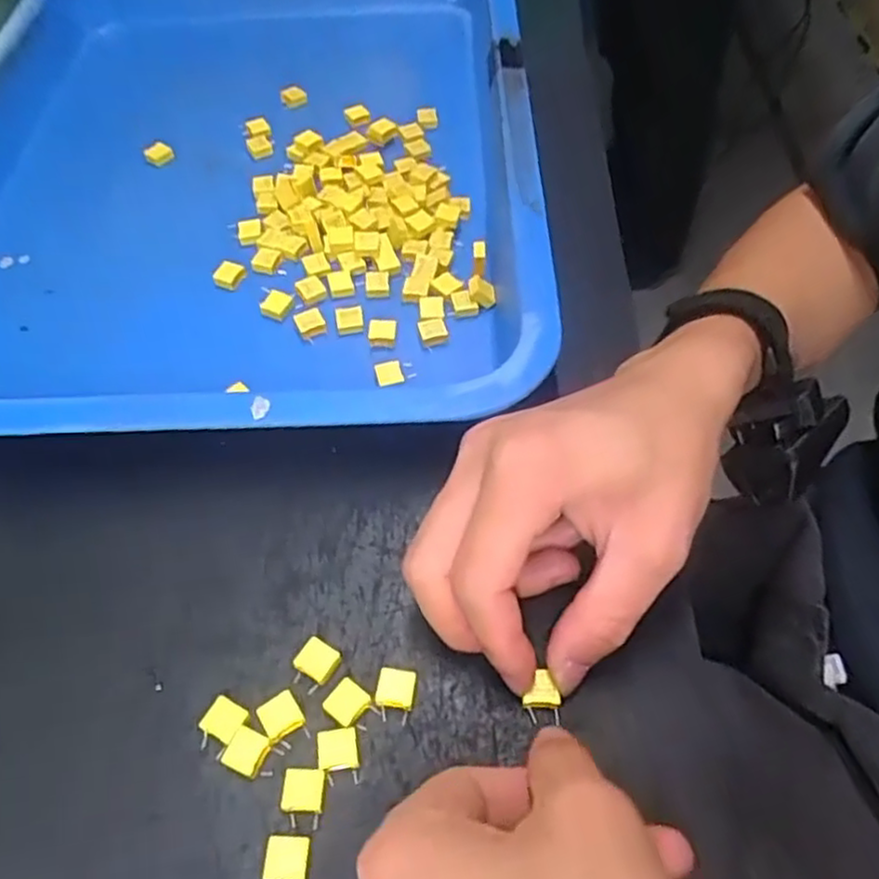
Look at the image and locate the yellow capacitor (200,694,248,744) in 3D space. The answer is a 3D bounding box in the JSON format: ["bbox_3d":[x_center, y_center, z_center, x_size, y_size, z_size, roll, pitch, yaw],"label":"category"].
[{"bbox_3d":[-0.075,0.099,0.252,0.013,0.005,0.013,22,60,18],"label":"yellow capacitor"}]

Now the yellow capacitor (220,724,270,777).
[{"bbox_3d":[-0.066,0.107,0.246,0.013,0.004,0.013,21,59,17],"label":"yellow capacitor"}]

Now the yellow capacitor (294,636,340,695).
[{"bbox_3d":[-0.046,0.083,0.263,0.015,0.005,0.017,27,61,20],"label":"yellow capacitor"}]

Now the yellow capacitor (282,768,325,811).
[{"bbox_3d":[-0.045,0.118,0.237,0.013,0.004,0.017,0,55,4],"label":"yellow capacitor"}]

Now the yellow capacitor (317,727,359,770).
[{"bbox_3d":[-0.035,0.106,0.245,0.013,0.004,0.013,-8,55,-2],"label":"yellow capacitor"}]

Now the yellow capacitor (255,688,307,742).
[{"bbox_3d":[-0.056,0.097,0.252,0.014,0.004,0.014,-30,59,-16],"label":"yellow capacitor"}]

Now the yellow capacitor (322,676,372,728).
[{"bbox_3d":[-0.033,0.093,0.254,0.014,0.004,0.014,37,65,25],"label":"yellow capacitor"}]

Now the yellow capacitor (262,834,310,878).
[{"bbox_3d":[-0.048,0.135,0.226,0.014,0.005,0.018,-2,55,2],"label":"yellow capacitor"}]

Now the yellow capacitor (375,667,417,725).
[{"bbox_3d":[-0.016,0.091,0.256,0.013,0.006,0.017,5,56,7],"label":"yellow capacitor"}]

